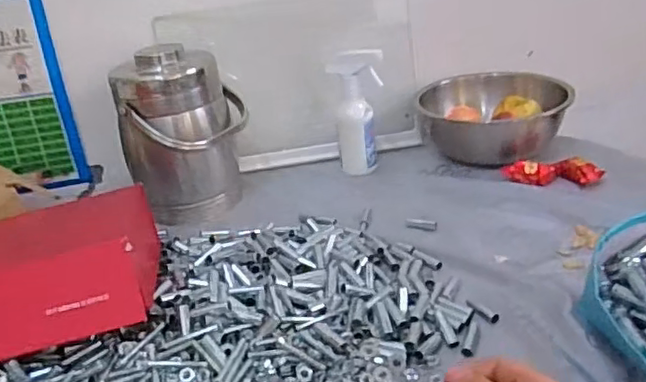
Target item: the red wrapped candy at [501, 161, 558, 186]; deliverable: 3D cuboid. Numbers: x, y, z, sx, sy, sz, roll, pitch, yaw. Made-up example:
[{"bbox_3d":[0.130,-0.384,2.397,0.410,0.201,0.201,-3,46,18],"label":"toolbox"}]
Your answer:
[{"bbox_3d":[0.289,-0.027,0.860,0.073,0.024,0.036,2,27,19],"label":"red wrapped candy"}]

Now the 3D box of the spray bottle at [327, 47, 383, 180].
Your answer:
[{"bbox_3d":[0.055,-0.119,0.938,0.076,0.182,0.052,-4,26,7],"label":"spray bottle"}]

